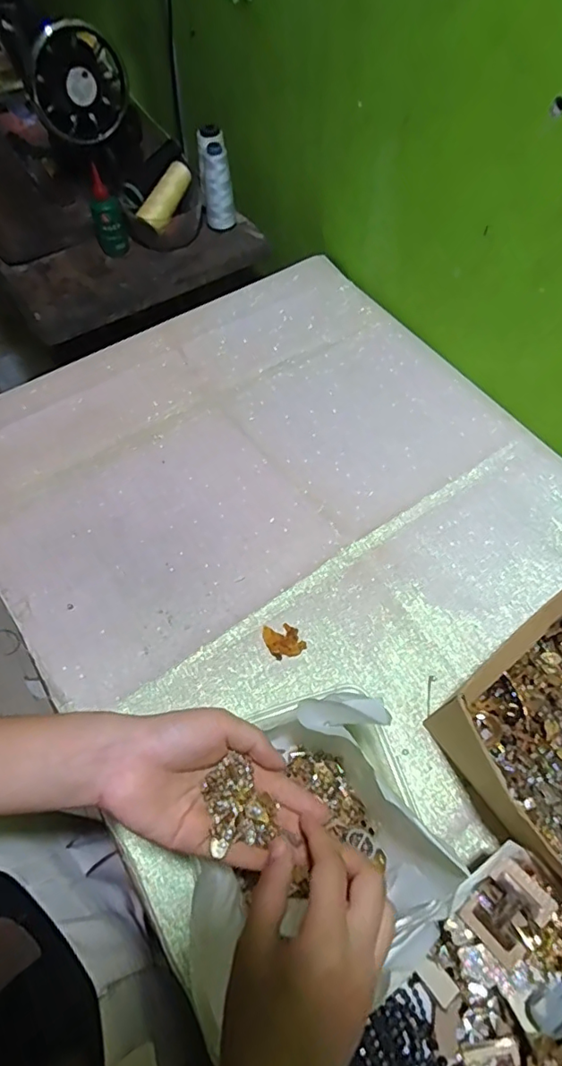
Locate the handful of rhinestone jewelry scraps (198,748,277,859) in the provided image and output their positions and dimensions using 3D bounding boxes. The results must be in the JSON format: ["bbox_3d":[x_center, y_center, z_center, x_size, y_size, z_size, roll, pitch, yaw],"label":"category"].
[{"bbox_3d":[-0.026,0.168,0.330,0.037,0.012,0.050,-16,61,-8],"label":"handful of rhinestone jewelry scraps"}]

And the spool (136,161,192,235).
[{"bbox_3d":[-0.173,-0.509,0.801,0.034,0.035,0.110,31,88,18],"label":"spool"}]

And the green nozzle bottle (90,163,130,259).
[{"bbox_3d":[-0.257,-0.466,0.787,0.045,0.112,0.037,-16,61,-8],"label":"green nozzle bottle"}]

